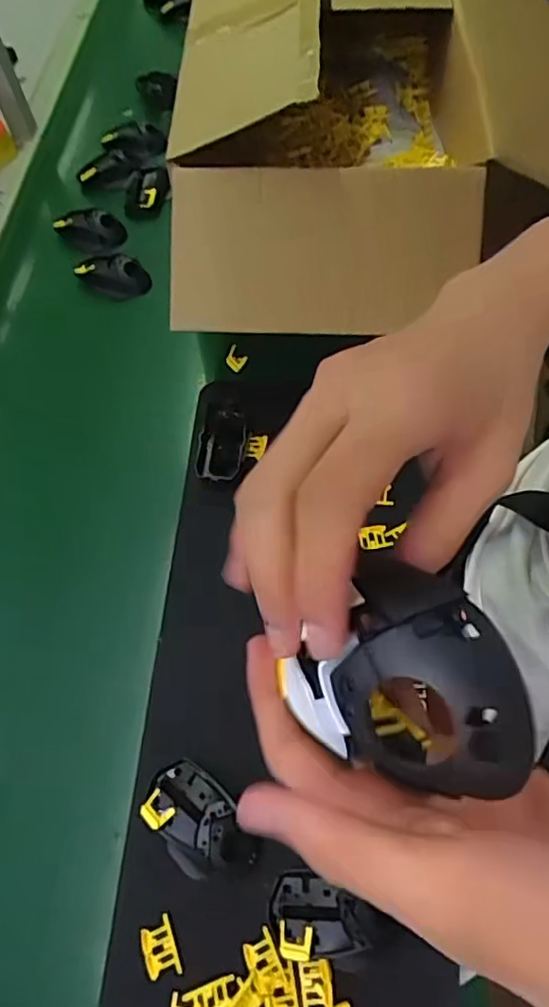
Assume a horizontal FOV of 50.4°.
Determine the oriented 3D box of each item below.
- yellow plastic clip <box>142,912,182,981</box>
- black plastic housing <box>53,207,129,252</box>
[{"bbox_3d":[-0.099,0.384,0.504,0.027,0.010,0.042,-19,63,-6],"label":"yellow plastic clip"},{"bbox_3d":[-0.295,-0.435,0.924,0.110,0.057,0.031,9,63,9],"label":"black plastic housing"}]

